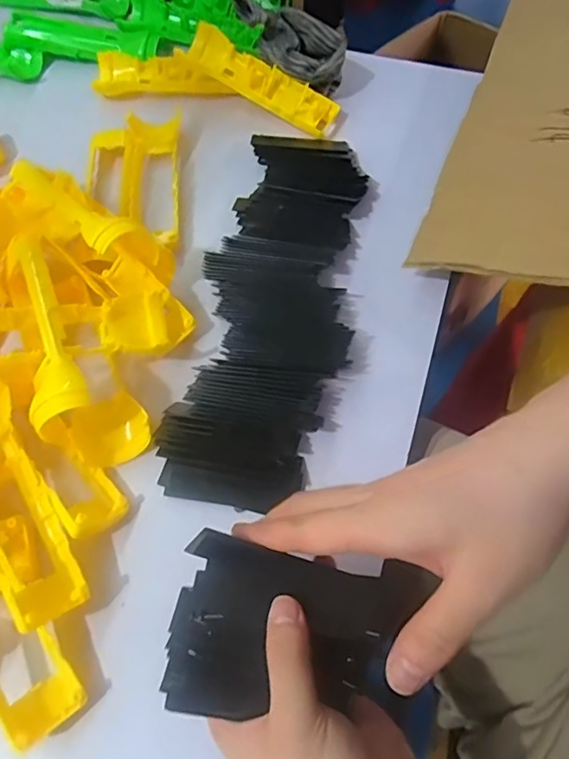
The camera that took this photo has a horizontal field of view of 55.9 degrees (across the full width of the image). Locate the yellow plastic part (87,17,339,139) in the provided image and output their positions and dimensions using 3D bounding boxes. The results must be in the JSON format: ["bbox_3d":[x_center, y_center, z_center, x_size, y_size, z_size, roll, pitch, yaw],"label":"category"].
[{"bbox_3d":[-0.071,-0.299,0.525,0.254,0.036,0.077,14,66,9],"label":"yellow plastic part"}]

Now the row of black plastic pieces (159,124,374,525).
[{"bbox_3d":[-0.005,-0.070,0.424,0.113,0.027,0.339,8,63,7],"label":"row of black plastic pieces"}]

